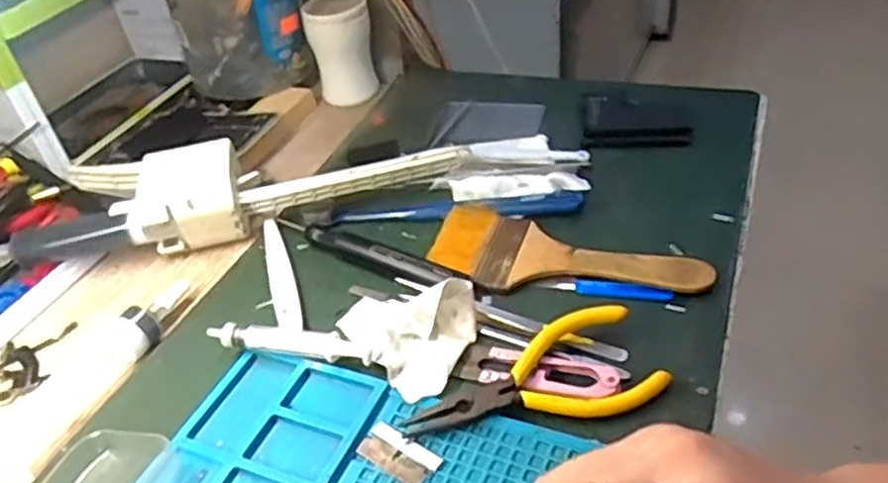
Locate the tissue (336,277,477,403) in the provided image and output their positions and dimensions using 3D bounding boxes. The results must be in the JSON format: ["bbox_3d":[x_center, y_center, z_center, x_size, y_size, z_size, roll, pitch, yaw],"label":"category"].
[{"bbox_3d":[-0.027,0.044,0.386,0.076,0.030,0.060,14,44,25],"label":"tissue"}]

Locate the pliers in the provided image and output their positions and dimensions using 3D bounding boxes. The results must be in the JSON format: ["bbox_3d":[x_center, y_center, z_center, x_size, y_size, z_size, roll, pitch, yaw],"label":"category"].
[{"bbox_3d":[0.042,0.069,0.353,0.124,0.015,0.057,-15,40,-9],"label":"pliers"}]

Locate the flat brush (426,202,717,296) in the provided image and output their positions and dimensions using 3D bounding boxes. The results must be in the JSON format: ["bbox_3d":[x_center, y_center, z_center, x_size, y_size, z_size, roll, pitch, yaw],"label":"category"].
[{"bbox_3d":[0.073,0.008,0.428,0.161,0.009,0.065,8,42,19],"label":"flat brush"}]

